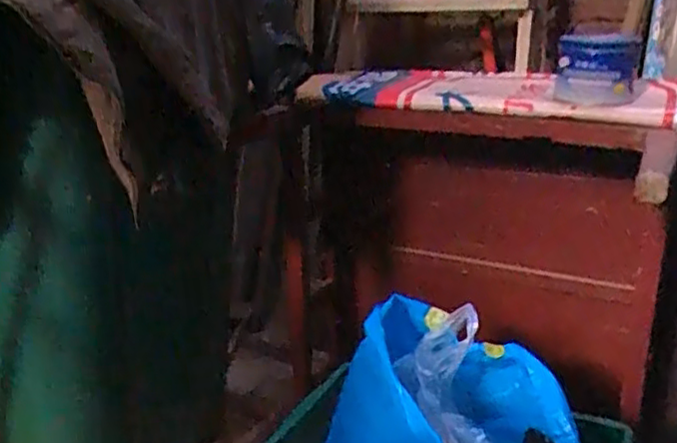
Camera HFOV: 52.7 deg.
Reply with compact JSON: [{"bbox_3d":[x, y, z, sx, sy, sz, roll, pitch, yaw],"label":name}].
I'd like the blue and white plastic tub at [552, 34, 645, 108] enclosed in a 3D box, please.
[{"bbox_3d":[0.395,-0.233,1.044,0.117,0.101,0.121,5,17,16],"label":"blue and white plastic tub"}]

